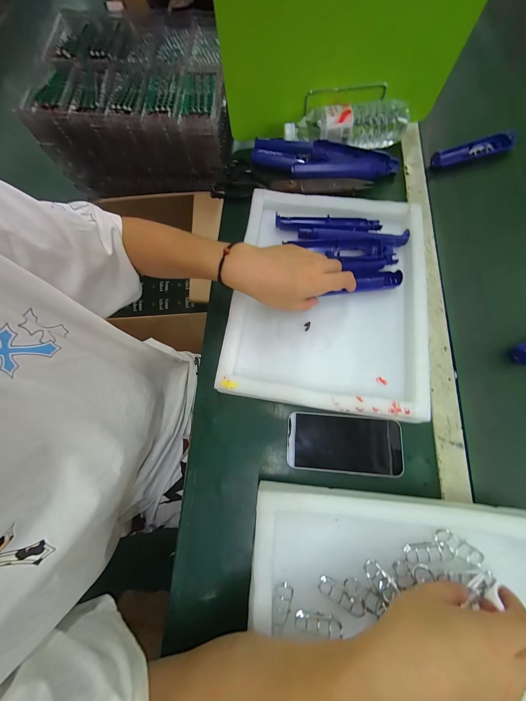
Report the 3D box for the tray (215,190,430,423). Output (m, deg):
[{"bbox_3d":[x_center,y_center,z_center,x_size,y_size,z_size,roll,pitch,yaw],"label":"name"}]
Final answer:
[{"bbox_3d":[0.103,-0.088,0.382,0.291,0.038,0.346,8,74,4],"label":"tray"}]

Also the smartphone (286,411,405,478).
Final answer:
[{"bbox_3d":[0.115,0.131,0.342,0.159,0.006,0.077,3,74,3],"label":"smartphone"}]

